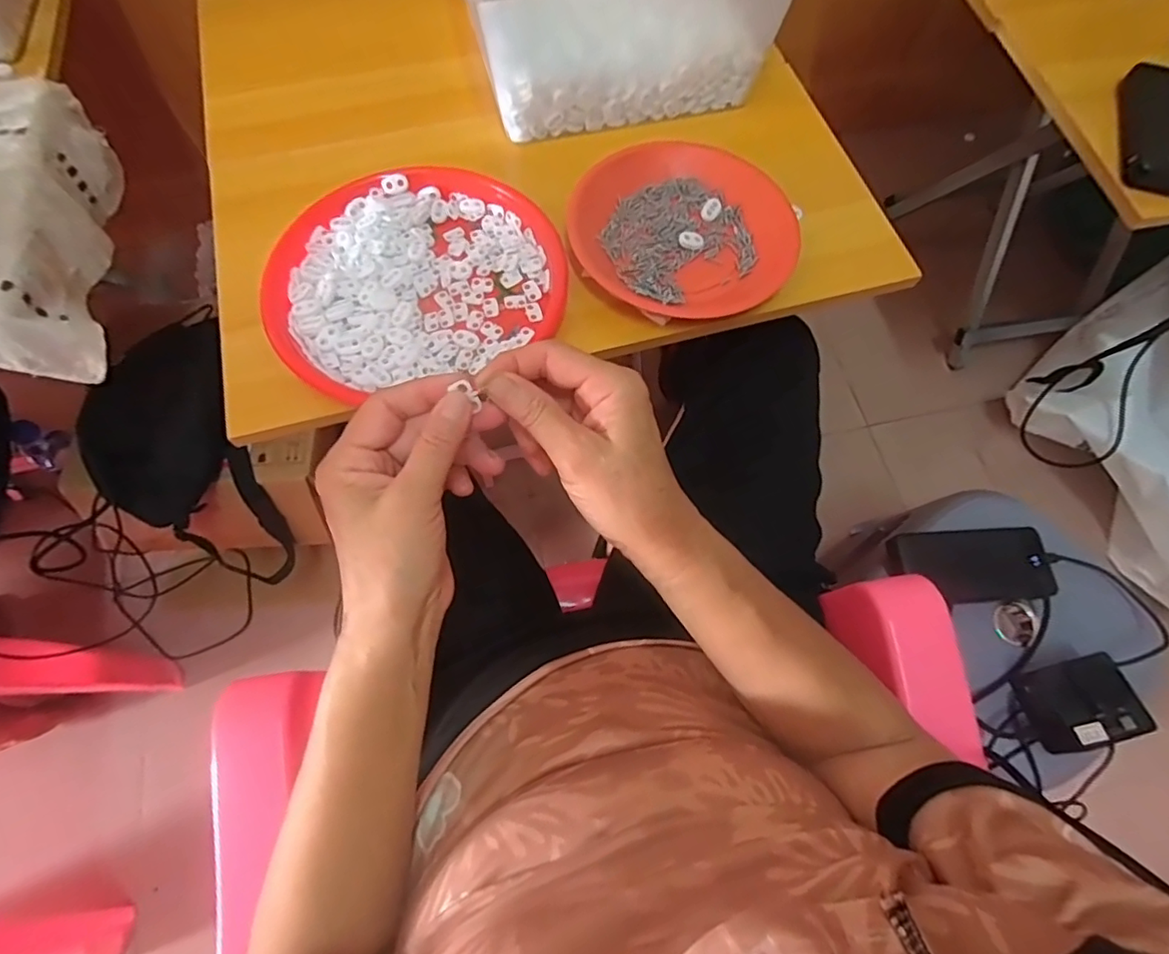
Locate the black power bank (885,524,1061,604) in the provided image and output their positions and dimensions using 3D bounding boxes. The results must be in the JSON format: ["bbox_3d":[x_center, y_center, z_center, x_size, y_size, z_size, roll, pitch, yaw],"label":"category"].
[{"bbox_3d":[0.410,0.095,0.620,0.155,0.016,0.075,-6,84,8],"label":"black power bank"}]

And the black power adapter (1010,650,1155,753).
[{"bbox_3d":[0.467,0.213,0.554,0.080,0.053,0.074,-15,69,-6],"label":"black power adapter"}]

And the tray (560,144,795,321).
[{"bbox_3d":[0.086,-0.225,0.518,0.193,0.036,0.172,-6,69,-3],"label":"tray"}]

